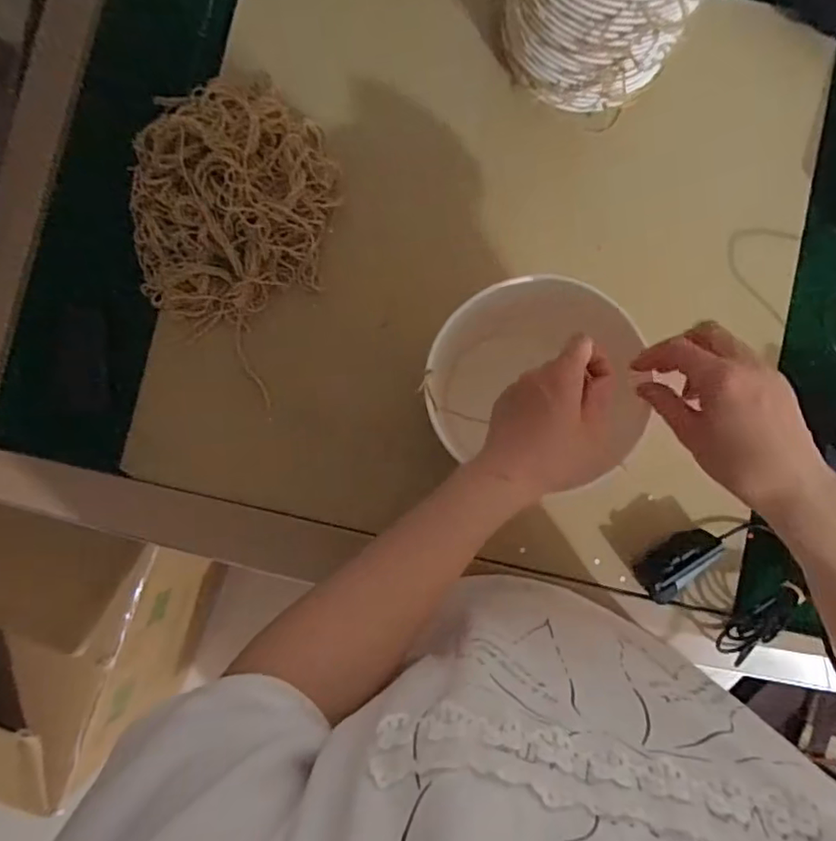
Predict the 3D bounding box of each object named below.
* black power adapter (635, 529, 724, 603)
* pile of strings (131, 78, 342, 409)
[{"bbox_3d":[0.241,0.129,0.534,0.077,0.038,0.030,-41,86,-2],"label":"black power adapter"},{"bbox_3d":[-0.179,-0.203,0.548,0.220,0.058,0.231,0,86,1],"label":"pile of strings"}]

